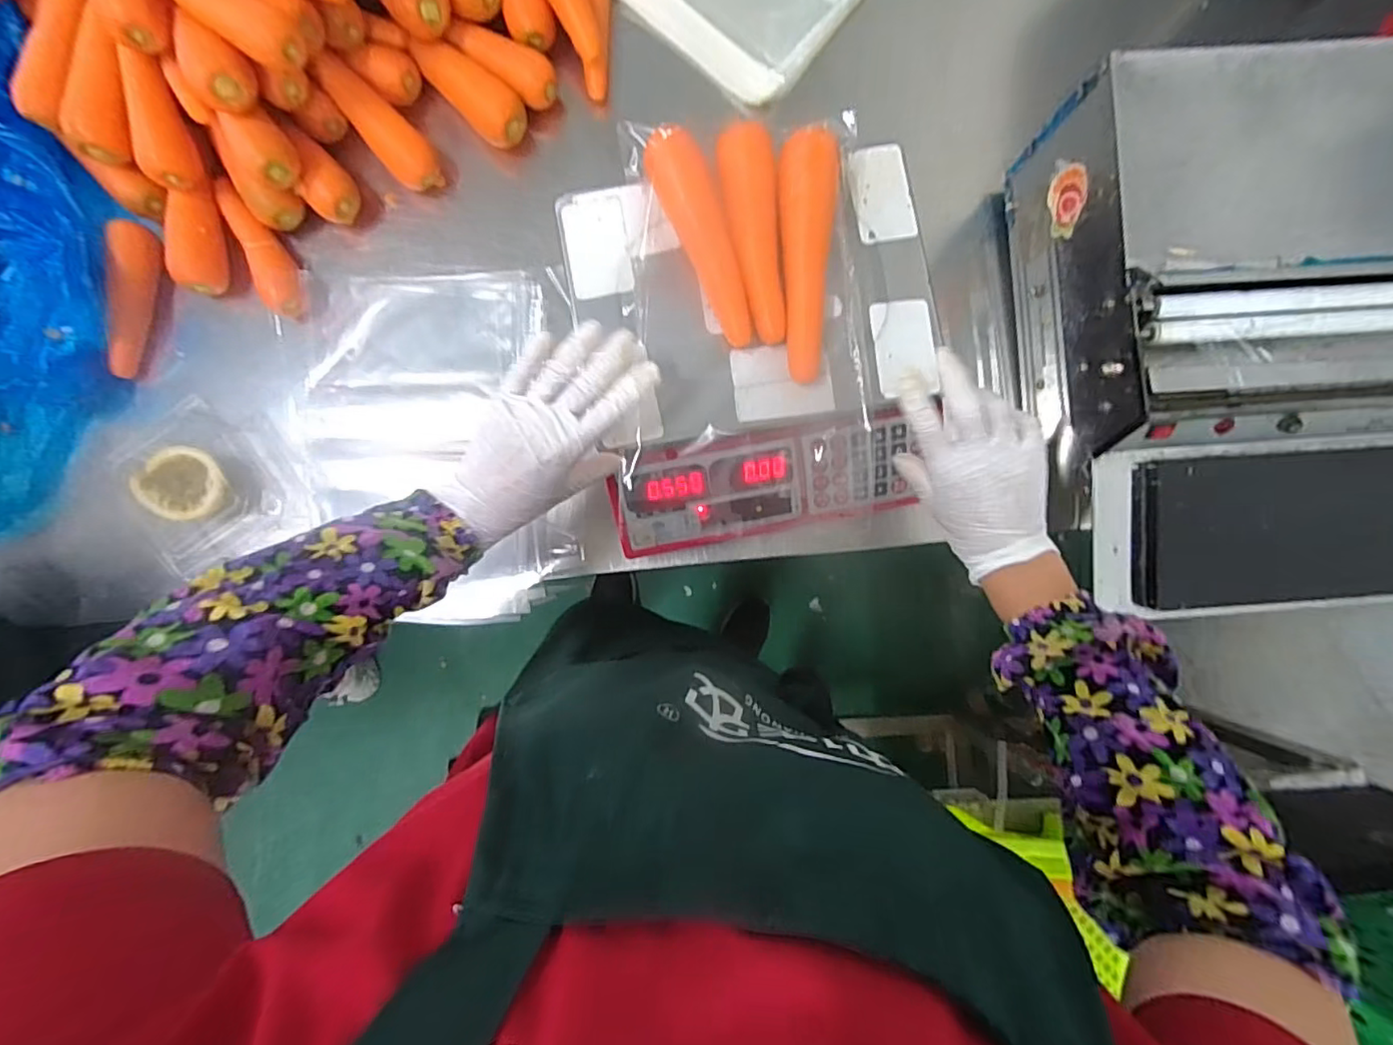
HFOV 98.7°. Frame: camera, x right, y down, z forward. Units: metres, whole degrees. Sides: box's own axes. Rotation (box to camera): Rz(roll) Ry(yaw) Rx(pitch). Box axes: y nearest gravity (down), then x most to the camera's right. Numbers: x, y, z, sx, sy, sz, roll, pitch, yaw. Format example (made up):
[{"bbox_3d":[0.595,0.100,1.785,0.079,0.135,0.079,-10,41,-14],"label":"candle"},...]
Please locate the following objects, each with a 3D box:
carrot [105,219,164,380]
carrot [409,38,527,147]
[{"bbox_3d":[-0.601,-0.236,0.639,0.048,0.037,0.158,7,87,-1],"label":"carrot"},{"bbox_3d":[-0.231,-0.438,0.618,0.137,0.047,0.048,41,87,1],"label":"carrot"}]

